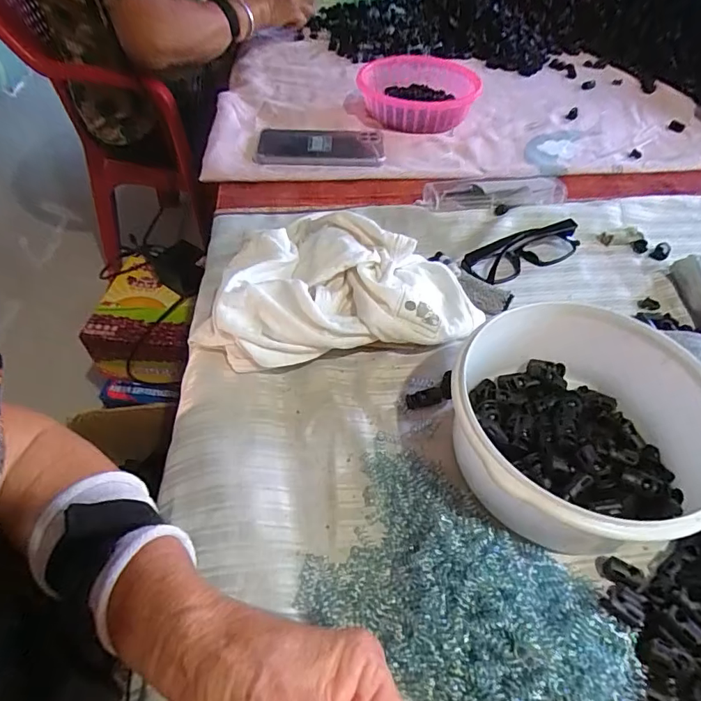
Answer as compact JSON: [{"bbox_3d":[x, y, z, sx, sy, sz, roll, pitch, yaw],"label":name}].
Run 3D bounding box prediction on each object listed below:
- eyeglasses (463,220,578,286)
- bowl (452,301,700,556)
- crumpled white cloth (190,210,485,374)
[{"bbox_3d":[0.177,-0.100,0.474,0.138,0.026,0.036,-24,53,-20],"label":"eyeglasses"},{"bbox_3d":[0.145,0.052,0.310,0.157,0.077,0.155,0,48,0],"label":"bowl"},{"bbox_3d":[-0.017,-0.067,0.420,0.231,0.055,0.165,-8,49,-8],"label":"crumpled white cloth"}]

